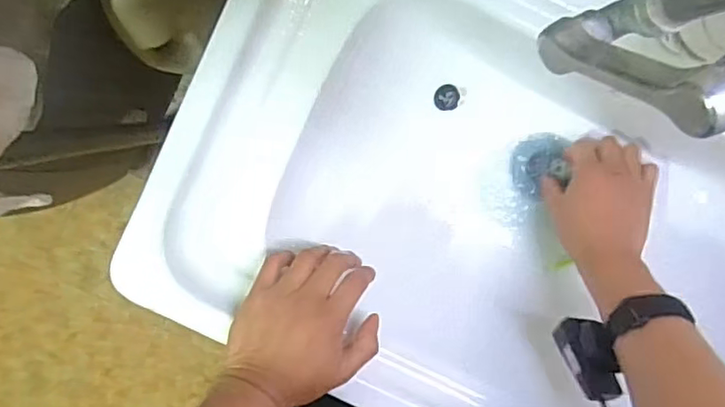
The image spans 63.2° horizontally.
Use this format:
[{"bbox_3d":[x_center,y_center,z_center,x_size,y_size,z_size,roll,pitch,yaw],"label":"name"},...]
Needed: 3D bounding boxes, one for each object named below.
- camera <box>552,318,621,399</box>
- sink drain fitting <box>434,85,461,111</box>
[{"bbox_3d":[0.198,0.127,0.498,0.034,0.069,0.044,9,132,-32],"label":"camera"},{"bbox_3d":[0.086,-0.107,0.596,0.026,0.007,0.025,1,98,1],"label":"sink drain fitting"}]

